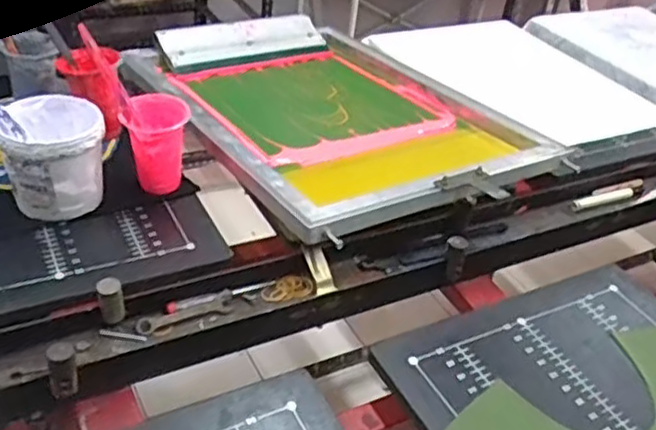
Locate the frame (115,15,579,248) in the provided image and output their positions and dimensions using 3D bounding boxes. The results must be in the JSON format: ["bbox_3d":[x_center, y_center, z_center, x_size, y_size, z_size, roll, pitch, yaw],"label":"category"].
[{"bbox_3d":[0.001,-0.172,1.127,0.477,0.062,0.643,-16,40,-29],"label":"frame"}]

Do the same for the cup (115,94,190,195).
[{"bbox_3d":[-0.232,-0.091,0.941,0.086,0.128,0.075,-4,38,-15],"label":"cup"}]

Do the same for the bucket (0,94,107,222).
[{"bbox_3d":[-0.351,-0.071,0.903,0.130,0.122,0.130,-17,43,-29],"label":"bucket"}]

